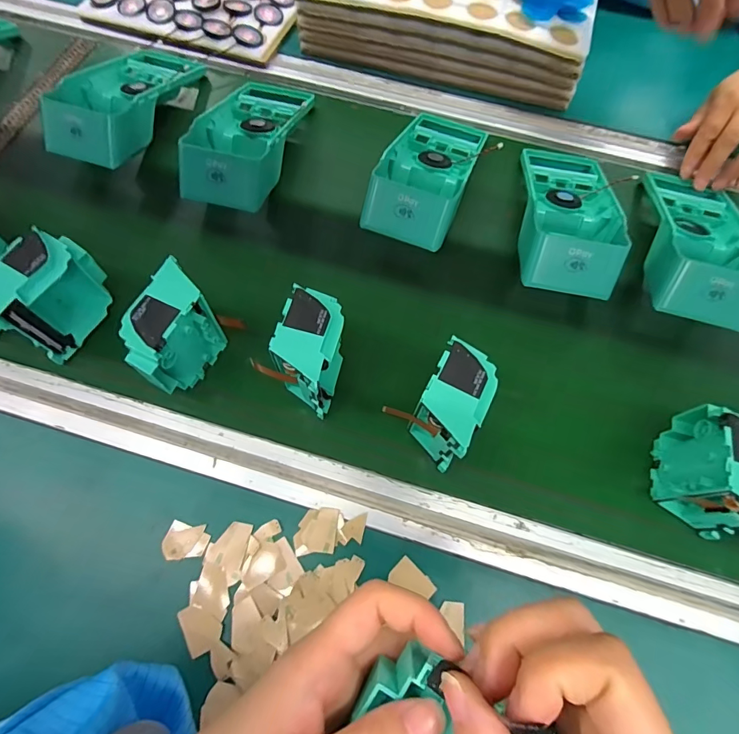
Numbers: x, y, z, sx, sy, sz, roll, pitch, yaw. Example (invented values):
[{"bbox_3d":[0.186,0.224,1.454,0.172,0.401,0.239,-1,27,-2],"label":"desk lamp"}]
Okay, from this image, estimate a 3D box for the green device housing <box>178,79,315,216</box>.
[{"bbox_3d":[-0.121,-0.240,0.423,0.090,0.046,0.192,16,69,5],"label":"green device housing"}]

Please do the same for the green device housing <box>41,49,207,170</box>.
[{"bbox_3d":[-0.257,-0.288,0.443,0.091,0.053,0.192,20,69,7],"label":"green device housing"}]

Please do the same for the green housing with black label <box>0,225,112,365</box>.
[{"bbox_3d":[-0.251,-0.057,0.330,0.043,0.078,0.078,19,69,6],"label":"green housing with black label"}]

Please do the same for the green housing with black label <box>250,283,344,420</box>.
[{"bbox_3d":[-0.044,-0.010,0.319,0.046,0.073,0.079,21,70,7],"label":"green housing with black label"}]

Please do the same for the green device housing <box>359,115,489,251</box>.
[{"bbox_3d":[0.063,-0.202,0.419,0.088,0.050,0.193,21,70,7],"label":"green device housing"}]

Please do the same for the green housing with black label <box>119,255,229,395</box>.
[{"bbox_3d":[-0.146,-0.025,0.318,0.036,0.072,0.077,26,70,9],"label":"green housing with black label"}]

